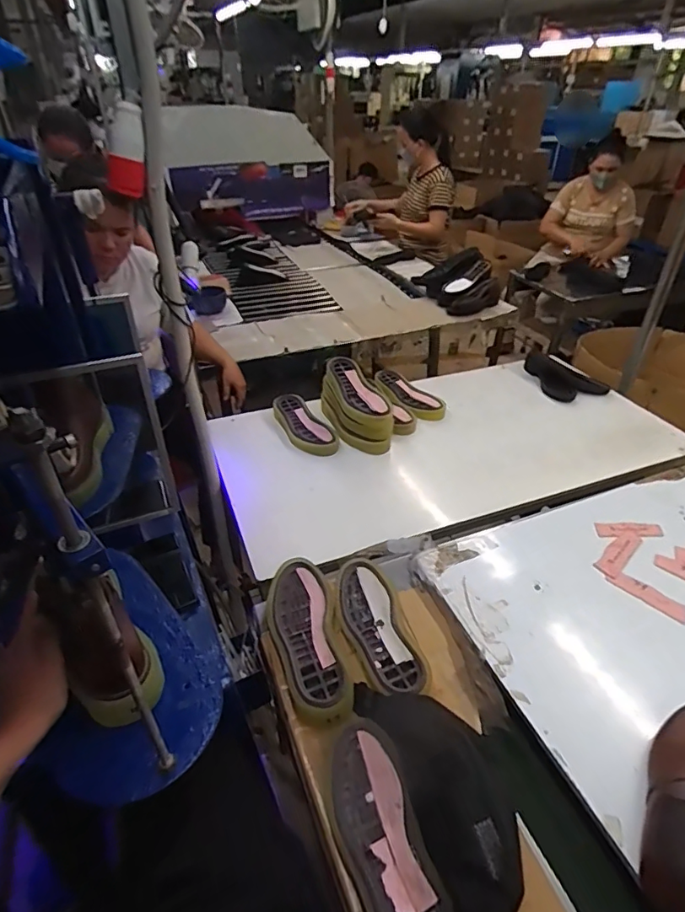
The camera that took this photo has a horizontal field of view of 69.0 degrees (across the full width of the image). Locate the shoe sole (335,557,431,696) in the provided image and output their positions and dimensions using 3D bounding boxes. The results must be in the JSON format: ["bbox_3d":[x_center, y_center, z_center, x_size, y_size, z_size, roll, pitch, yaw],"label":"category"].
[{"bbox_3d":[0.060,0.274,0.823,0.107,0.028,0.259,-13,39,-17],"label":"shoe sole"}]

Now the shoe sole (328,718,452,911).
[{"bbox_3d":[0.047,0.464,0.597,0.102,0.032,0.271,-20,37,-4],"label":"shoe sole"}]

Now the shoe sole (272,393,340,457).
[{"bbox_3d":[-0.101,-0.086,1.346,0.116,0.038,0.265,-16,40,-21],"label":"shoe sole"}]

